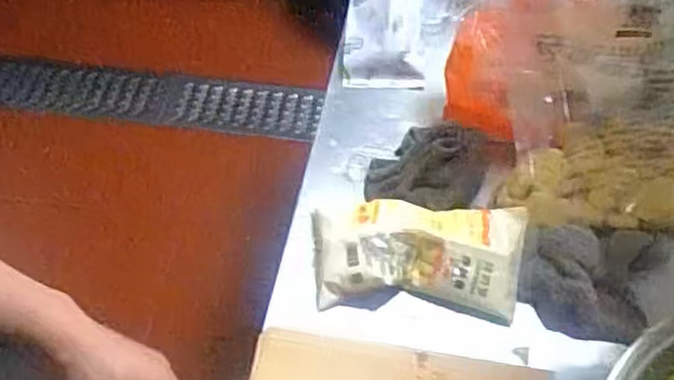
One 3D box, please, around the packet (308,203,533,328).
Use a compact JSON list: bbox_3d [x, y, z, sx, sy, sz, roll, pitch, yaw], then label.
[{"bbox_3d":[0.091,0.077,0.789,0.238,0.066,0.119,5,59,4],"label":"packet"}]

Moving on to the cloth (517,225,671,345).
[{"bbox_3d":[0.282,0.105,0.778,0.159,0.074,0.134,11,59,8],"label":"cloth"}]

